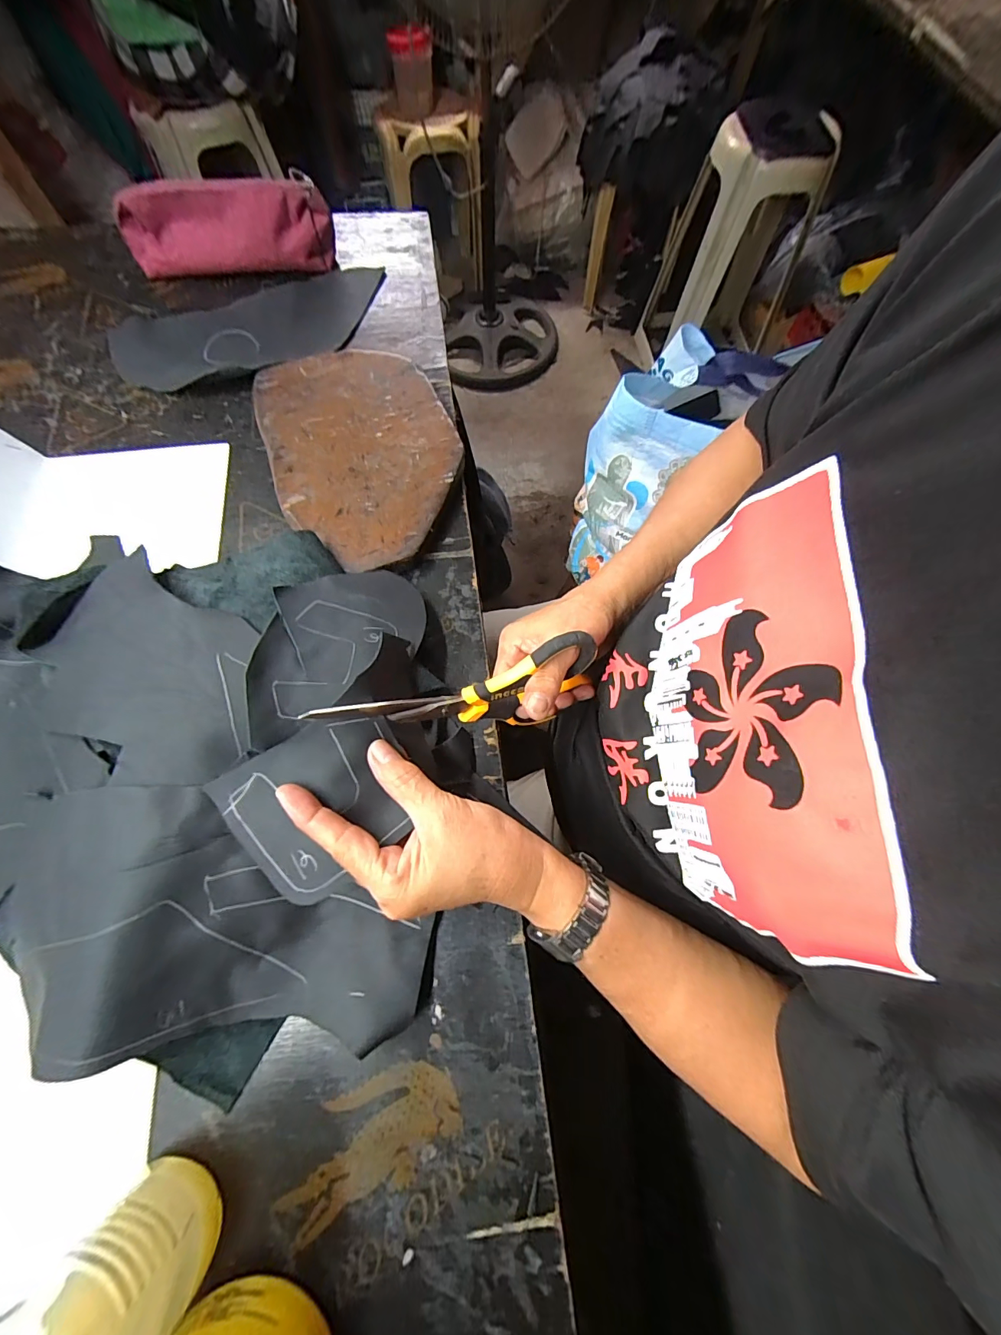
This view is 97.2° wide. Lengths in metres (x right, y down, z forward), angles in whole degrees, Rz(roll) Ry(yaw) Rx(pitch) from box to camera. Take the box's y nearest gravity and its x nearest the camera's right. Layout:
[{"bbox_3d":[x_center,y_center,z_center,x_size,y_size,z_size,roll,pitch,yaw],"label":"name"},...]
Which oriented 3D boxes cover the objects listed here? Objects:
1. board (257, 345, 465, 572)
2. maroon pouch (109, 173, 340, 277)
[{"bbox_3d":[-0.135,-0.214,0.437,0.174,0.022,0.271,-21,70,-8],"label":"board"},{"bbox_3d":[-0.334,-0.533,0.536,0.247,0.078,0.047,-4,69,-2],"label":"maroon pouch"}]

